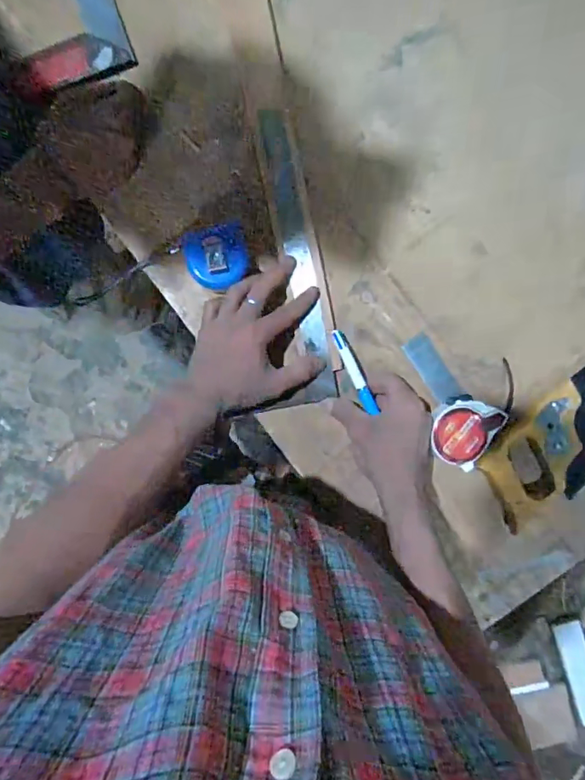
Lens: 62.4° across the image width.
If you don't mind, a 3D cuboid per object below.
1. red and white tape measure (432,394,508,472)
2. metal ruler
[{"bbox_3d":[0.179,0.043,0.511,0.062,0.035,0.069,30,93,-1],"label":"red and white tape measure"},{"bbox_3d":[0.003,-0.158,0.508,0.029,0.006,0.261,-11,95,2],"label":"metal ruler"}]

